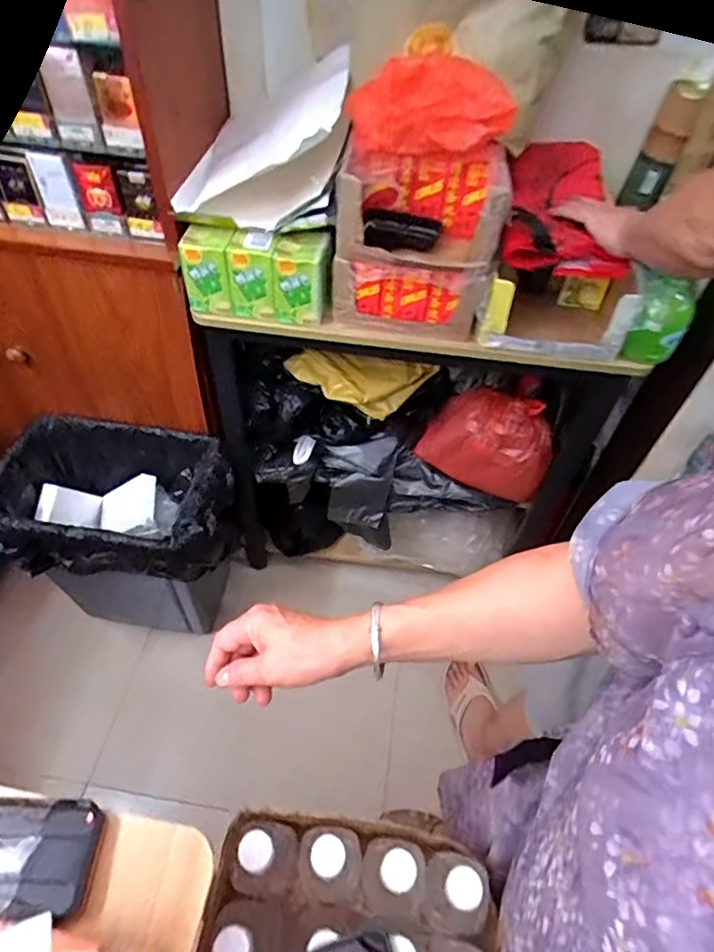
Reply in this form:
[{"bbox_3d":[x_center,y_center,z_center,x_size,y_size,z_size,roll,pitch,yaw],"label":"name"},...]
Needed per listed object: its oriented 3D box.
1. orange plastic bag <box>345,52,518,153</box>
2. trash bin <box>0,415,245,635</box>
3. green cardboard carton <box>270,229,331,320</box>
[{"bbox_3d":[0.081,-0.452,0.686,0.210,0.092,0.103,14,50,27],"label":"orange plastic bag"},{"bbox_3d":[-0.458,0.140,1.194,0.437,0.448,0.271,4,51,-1],"label":"trash bin"},{"bbox_3d":[-0.078,-0.287,0.804,0.080,0.111,0.060,3,51,-2],"label":"green cardboard carton"}]

